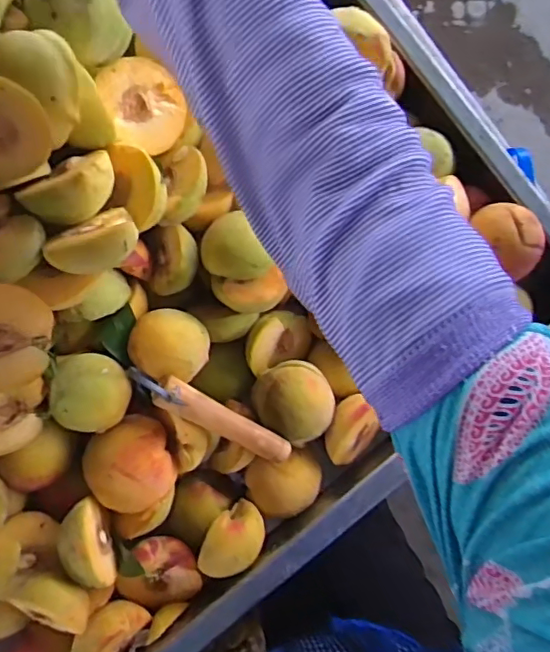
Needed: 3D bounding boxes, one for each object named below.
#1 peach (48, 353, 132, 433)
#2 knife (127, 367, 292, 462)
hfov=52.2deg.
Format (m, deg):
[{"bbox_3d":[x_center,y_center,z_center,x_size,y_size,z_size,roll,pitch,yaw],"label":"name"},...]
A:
[{"bbox_3d":[-0.128,0.048,0.395,0.045,0.044,0.053,10,82,-6],"label":"peach"},{"bbox_3d":[-0.044,0.066,0.410,0.135,0.013,0.021,32,83,-23],"label":"knife"}]

